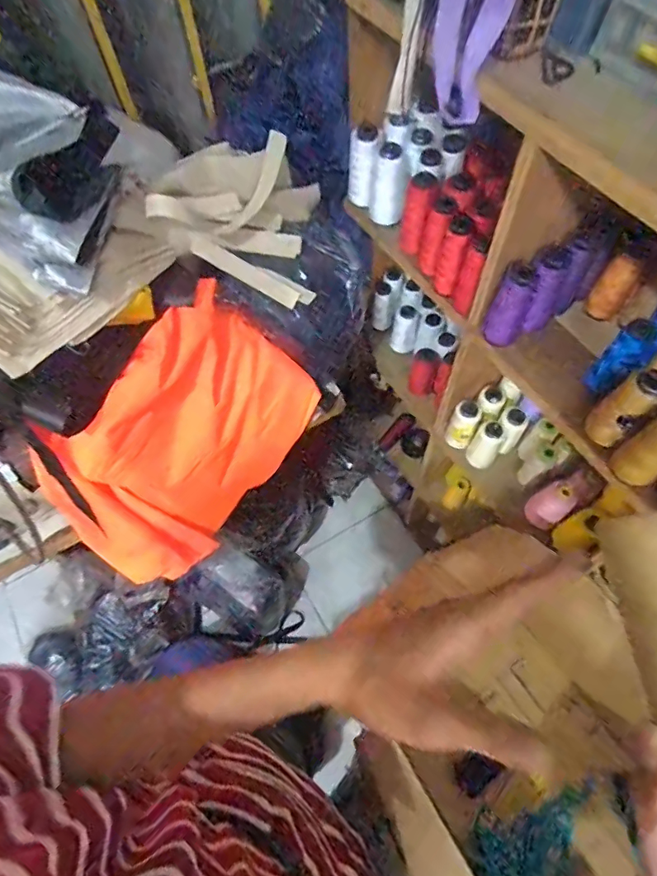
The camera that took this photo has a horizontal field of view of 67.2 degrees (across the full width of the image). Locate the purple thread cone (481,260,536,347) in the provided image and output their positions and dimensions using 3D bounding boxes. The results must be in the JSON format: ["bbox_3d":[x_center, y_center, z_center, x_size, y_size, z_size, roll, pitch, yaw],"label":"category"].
[{"bbox_3d":[0.233,-0.168,0.631,0.045,0.108,0.045,27,68,15],"label":"purple thread cone"}]

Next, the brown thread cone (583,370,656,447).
[{"bbox_3d":[0.335,-0.034,0.558,0.049,0.093,0.048,-38,68,-15],"label":"brown thread cone"}]

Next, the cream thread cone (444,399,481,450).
[{"bbox_3d":[0.250,-0.020,0.928,0.045,0.117,0.053,19,66,11],"label":"cream thread cone"}]

